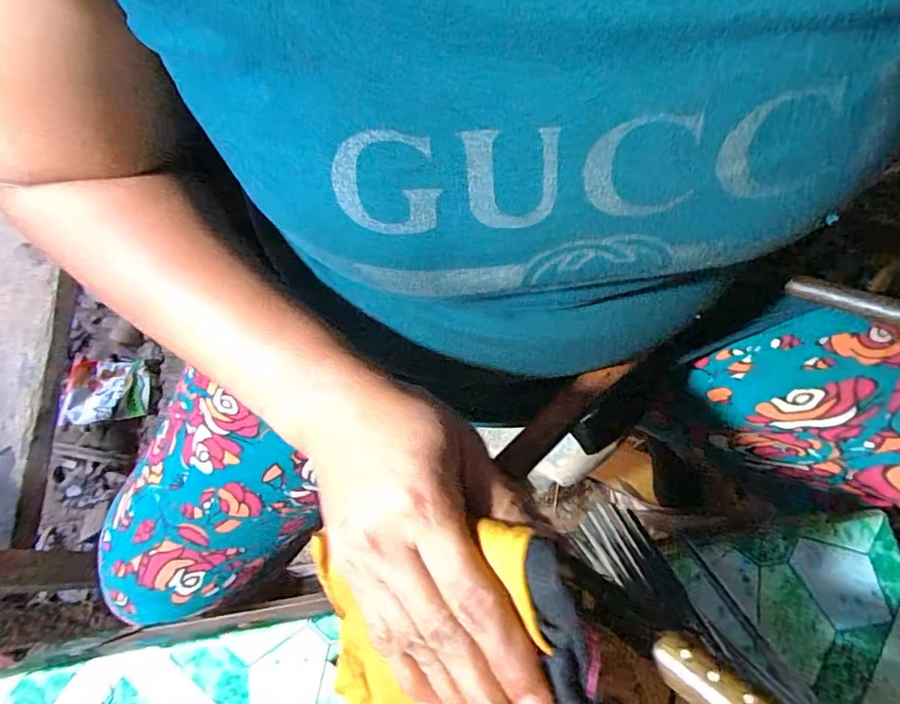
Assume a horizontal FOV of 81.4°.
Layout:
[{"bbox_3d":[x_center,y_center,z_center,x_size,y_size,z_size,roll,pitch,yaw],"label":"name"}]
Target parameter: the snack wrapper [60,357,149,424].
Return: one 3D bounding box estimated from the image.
[{"bbox_3d":[-0.605,0.068,0.931,0.114,0.062,0.118,-5,74,0],"label":"snack wrapper"}]

